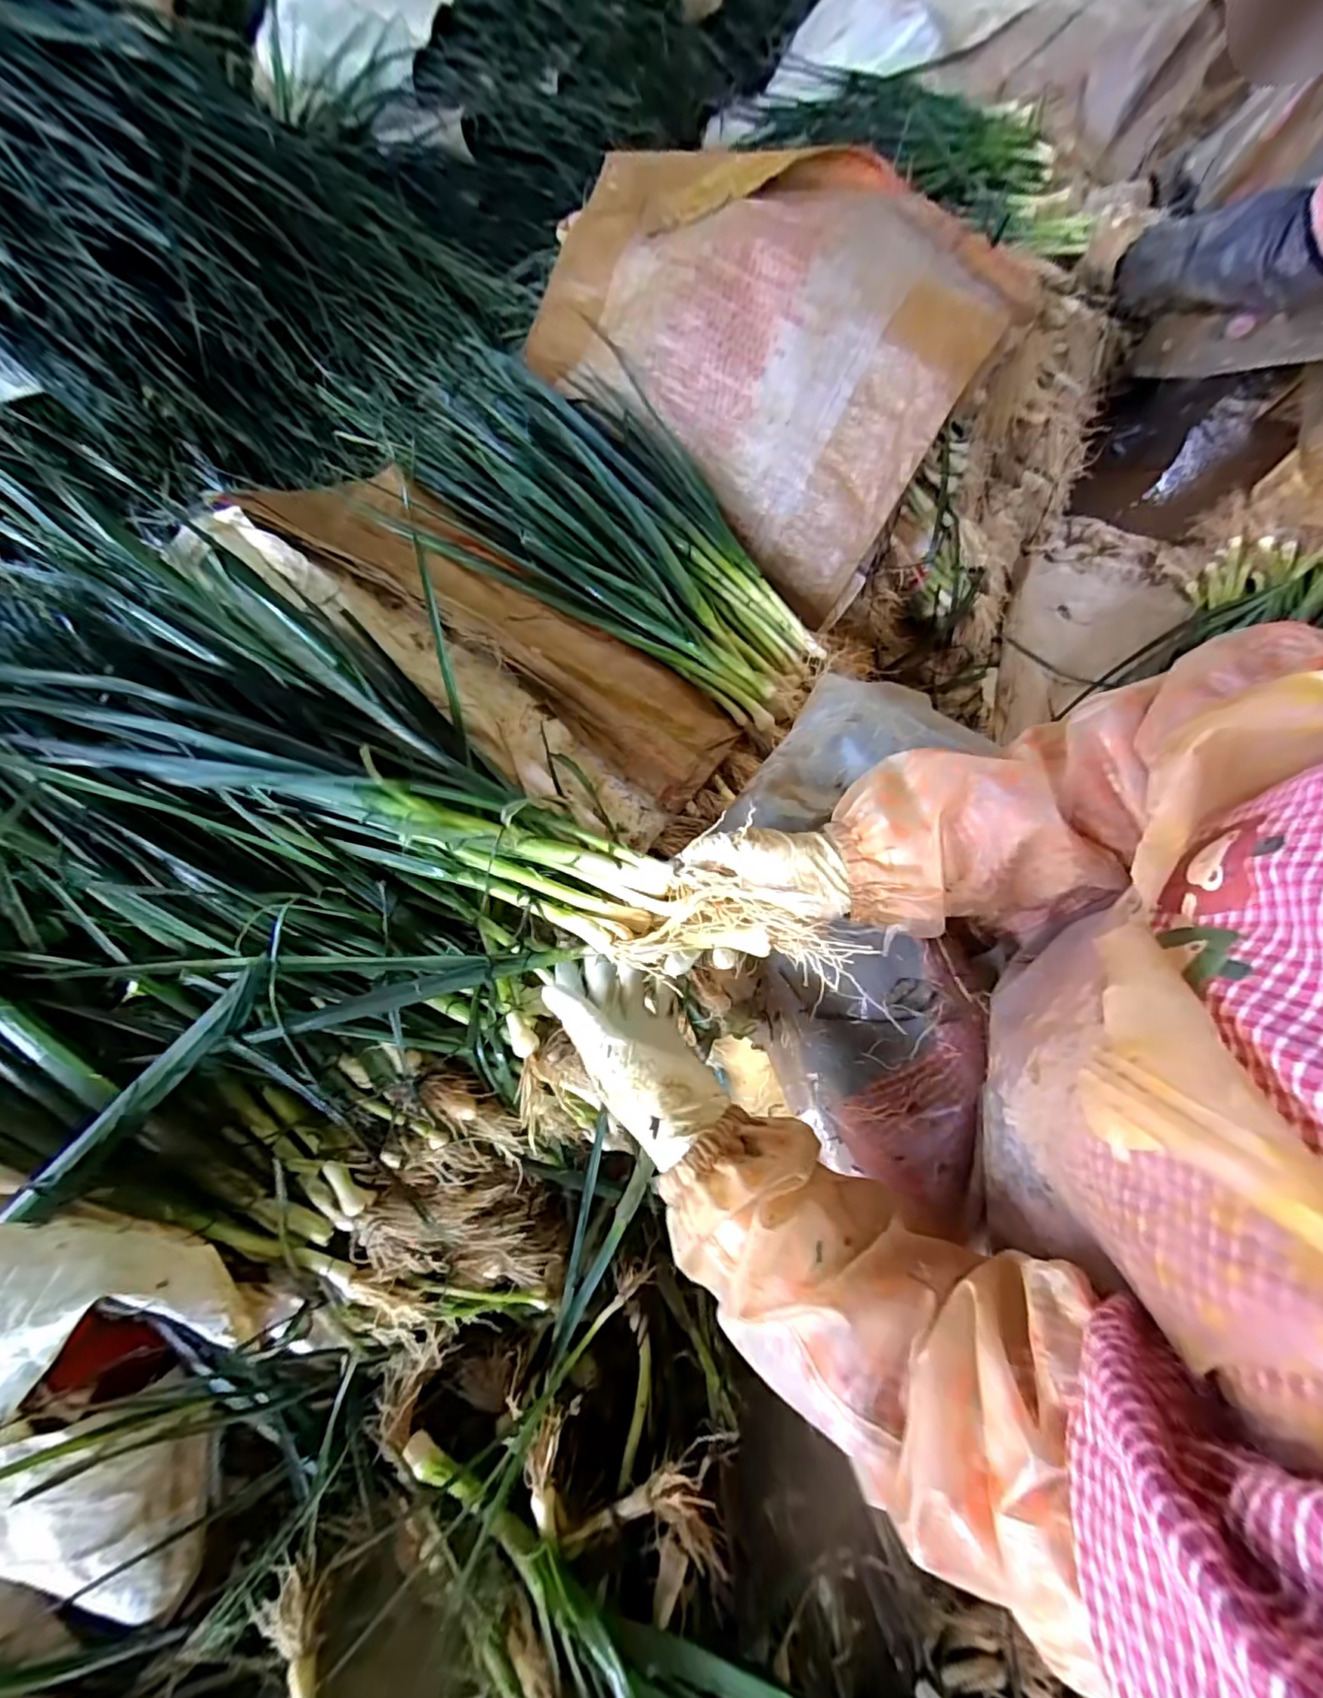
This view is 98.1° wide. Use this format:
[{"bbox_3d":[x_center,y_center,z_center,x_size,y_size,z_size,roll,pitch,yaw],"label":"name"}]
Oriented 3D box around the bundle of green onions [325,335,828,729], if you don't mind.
[{"bbox_3d":[-0.062,-0.404,0.710,0.598,0.120,0.344,22,71,7],"label":"bundle of green onions"}]

